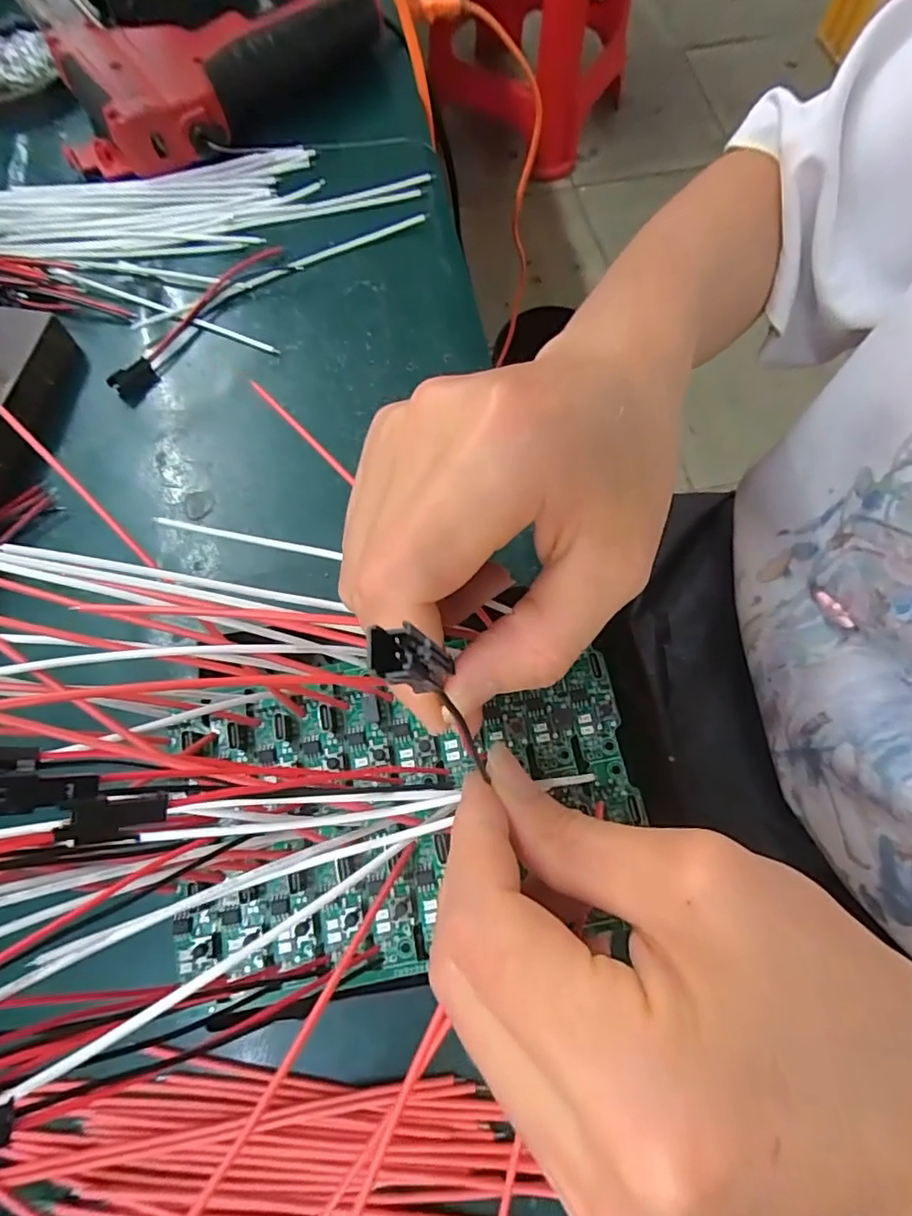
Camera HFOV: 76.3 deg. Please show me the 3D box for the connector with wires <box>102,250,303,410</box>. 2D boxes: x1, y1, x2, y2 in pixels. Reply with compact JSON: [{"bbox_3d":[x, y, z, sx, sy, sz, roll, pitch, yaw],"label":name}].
[{"bbox_3d":[-0.113,-0.130,0.259,0.023,0.007,0.099,36,76,11],"label":"connector with wires"}]

